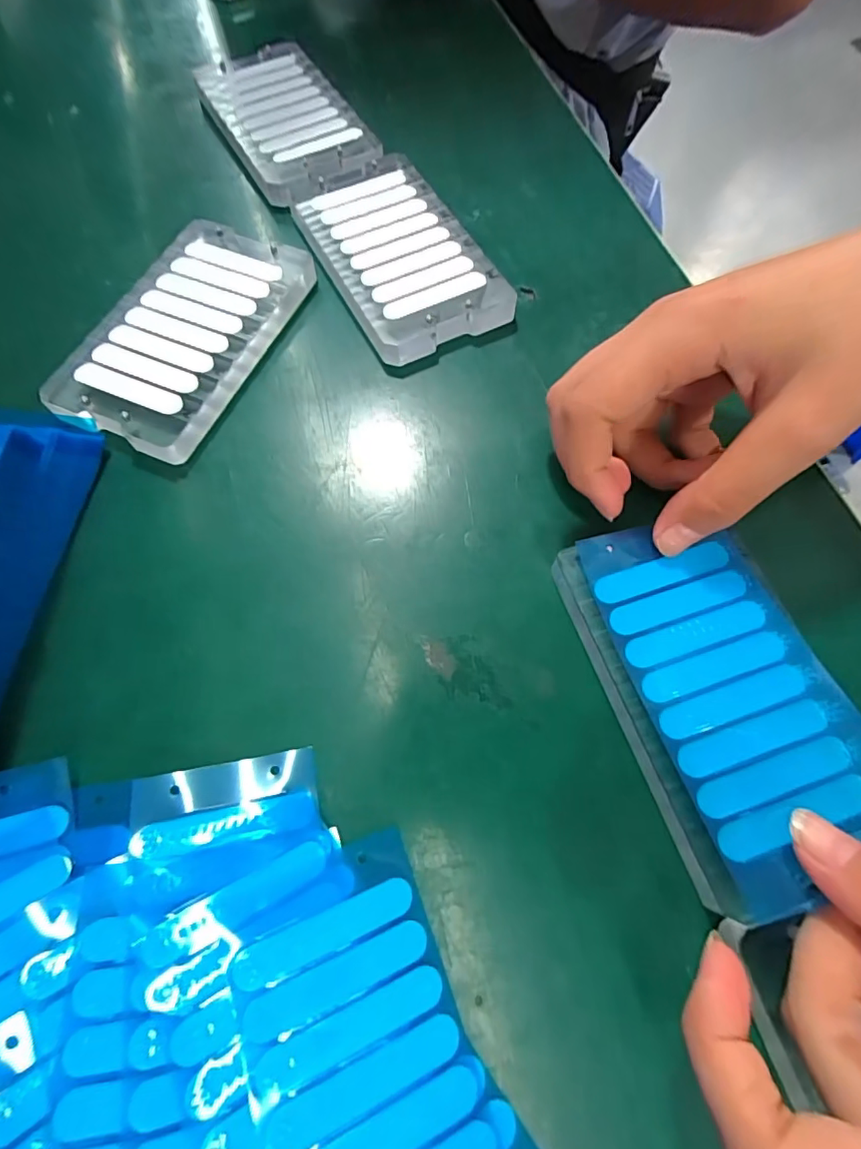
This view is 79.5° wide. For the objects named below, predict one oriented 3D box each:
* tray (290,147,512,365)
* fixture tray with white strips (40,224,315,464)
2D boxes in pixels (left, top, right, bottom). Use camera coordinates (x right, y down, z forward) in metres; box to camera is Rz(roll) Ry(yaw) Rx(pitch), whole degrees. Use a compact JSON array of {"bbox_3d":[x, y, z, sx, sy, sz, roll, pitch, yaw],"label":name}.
[{"bbox_3d":[-0.018,-0.157,0.256,0.067,0.014,0.118,-26,70,-11],"label":"tray"},{"bbox_3d":[-0.108,-0.110,0.237,0.077,0.014,0.122,22,68,8],"label":"fixture tray with white strips"}]

